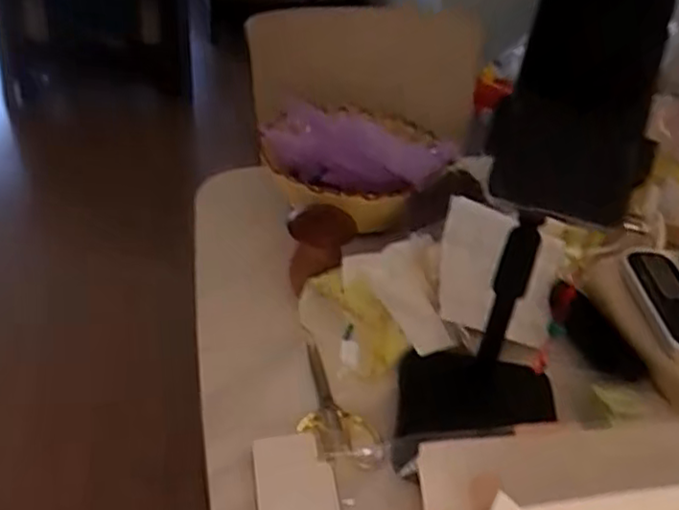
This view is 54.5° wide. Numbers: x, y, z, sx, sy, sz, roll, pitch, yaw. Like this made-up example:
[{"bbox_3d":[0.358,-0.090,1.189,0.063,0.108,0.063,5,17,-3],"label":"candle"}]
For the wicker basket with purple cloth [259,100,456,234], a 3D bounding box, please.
[{"bbox_3d":[0.022,-0.103,0.713,0.185,0.071,0.177,5,34,-4],"label":"wicker basket with purple cloth"}]

